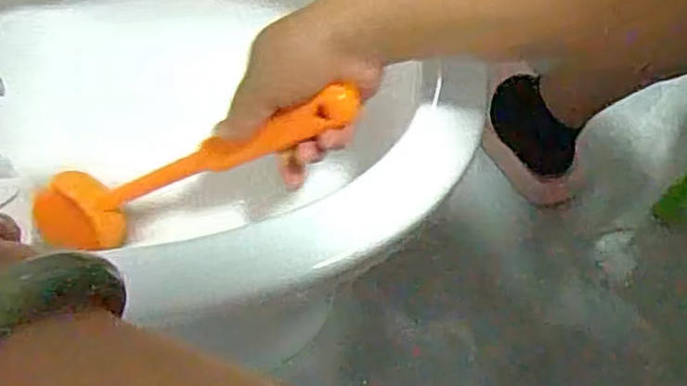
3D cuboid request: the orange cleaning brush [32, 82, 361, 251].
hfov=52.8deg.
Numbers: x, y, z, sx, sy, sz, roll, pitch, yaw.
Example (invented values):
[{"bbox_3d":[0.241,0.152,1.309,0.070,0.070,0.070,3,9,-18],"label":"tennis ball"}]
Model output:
[{"bbox_3d":[-0.127,-0.013,0.523,0.342,0.072,0.041,-17,52,36],"label":"orange cleaning brush"}]

